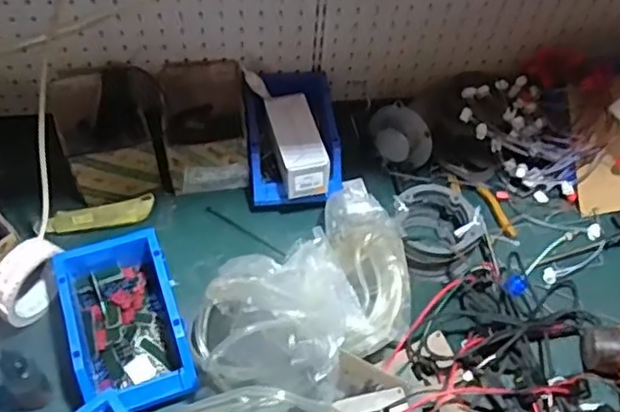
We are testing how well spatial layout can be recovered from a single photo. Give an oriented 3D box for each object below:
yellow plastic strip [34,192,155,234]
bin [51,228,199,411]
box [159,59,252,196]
[{"bbox_3d":[-0.268,0.015,0.826,0.146,0.009,0.037,-14,72,-5],"label":"yellow plastic strip"},{"bbox_3d":[-0.199,0.127,0.714,0.111,0.067,0.193,-16,58,-15],"label":"bin"},{"bbox_3d":[-0.137,-0.098,0.871,0.108,0.102,0.149,-7,56,-9],"label":"box"}]

